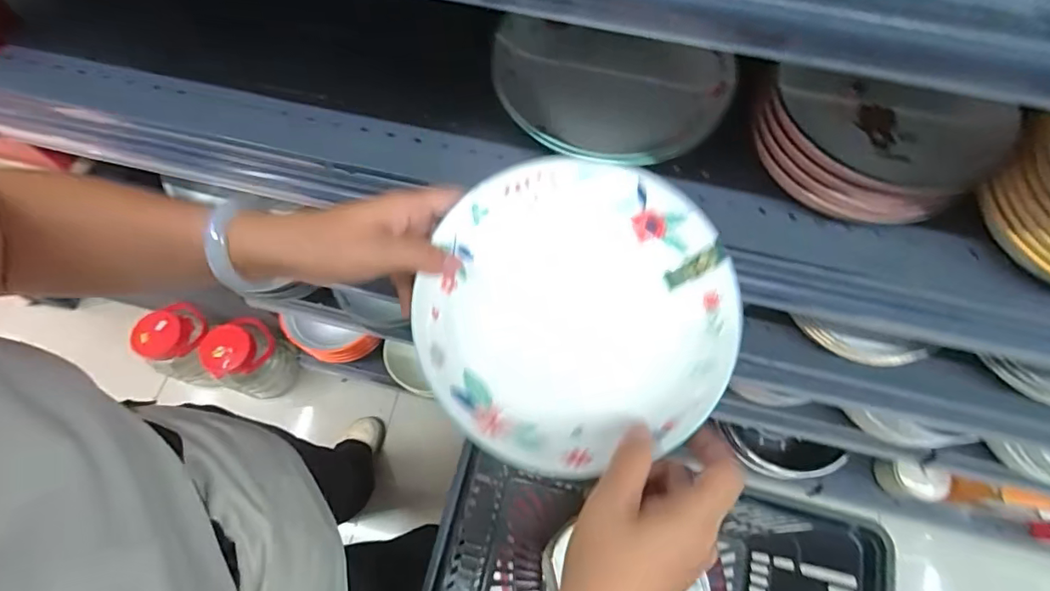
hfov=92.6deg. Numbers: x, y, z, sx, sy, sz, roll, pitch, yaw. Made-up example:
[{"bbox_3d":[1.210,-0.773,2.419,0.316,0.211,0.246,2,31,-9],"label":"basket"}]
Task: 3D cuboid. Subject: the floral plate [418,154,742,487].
[{"bbox_3d":[0.037,0.010,0.328,0.199,0.037,0.199,29,71,10],"label":"floral plate"}]

